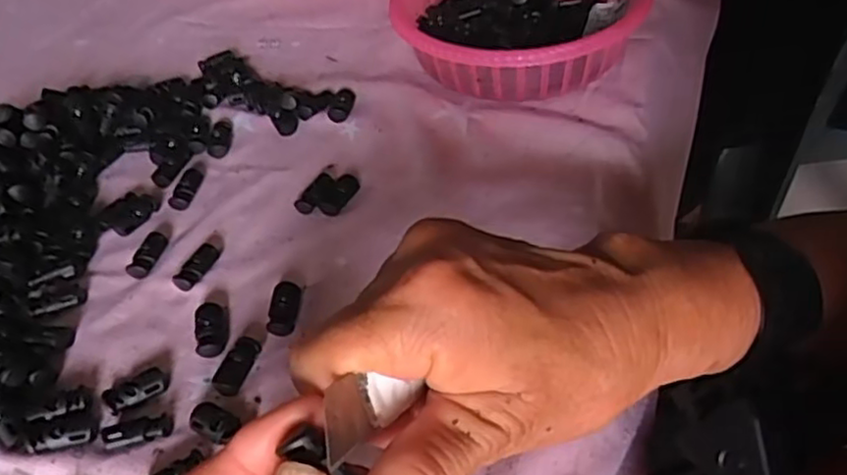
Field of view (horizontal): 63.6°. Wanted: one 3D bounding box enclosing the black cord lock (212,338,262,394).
[{"bbox_3d":[-0.087,0.060,0.321,0.010,0.009,0.027,14,49,19],"label":"black cord lock"}]

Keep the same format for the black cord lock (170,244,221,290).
[{"bbox_3d":[-0.120,0.016,0.363,0.014,0.008,0.027,19,51,23],"label":"black cord lock"}]

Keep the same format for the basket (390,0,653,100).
[{"bbox_3d":[0.061,-0.155,0.483,0.162,0.053,0.170,-3,46,3],"label":"basket"}]

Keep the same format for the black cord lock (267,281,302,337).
[{"bbox_3d":[-0.070,0.035,0.342,0.014,0.009,0.027,-3,46,3],"label":"black cord lock"}]

